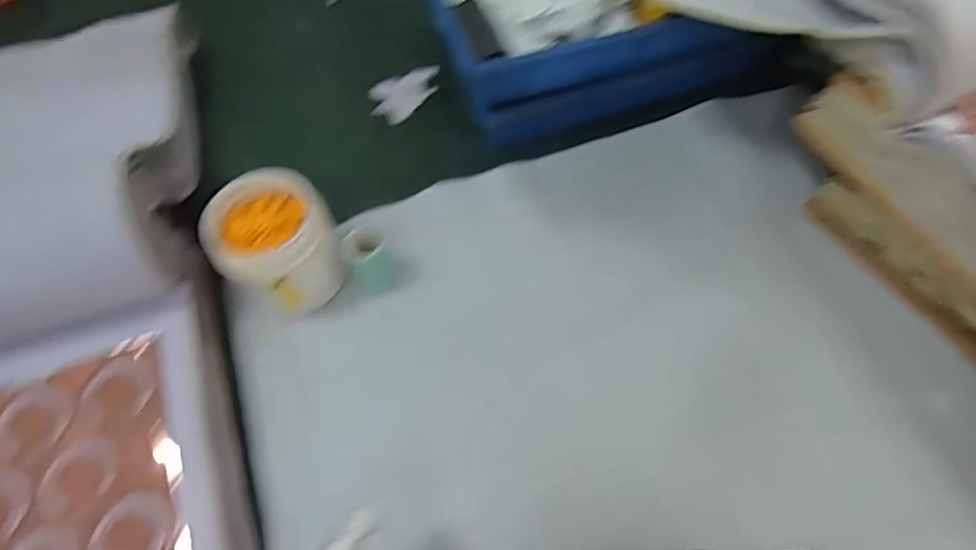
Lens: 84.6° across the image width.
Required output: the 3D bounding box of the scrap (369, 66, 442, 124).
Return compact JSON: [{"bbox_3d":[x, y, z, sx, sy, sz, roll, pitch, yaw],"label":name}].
[{"bbox_3d":[-0.102,-0.227,0.660,0.060,0.011,0.099,39,66,18],"label":"scrap"}]

